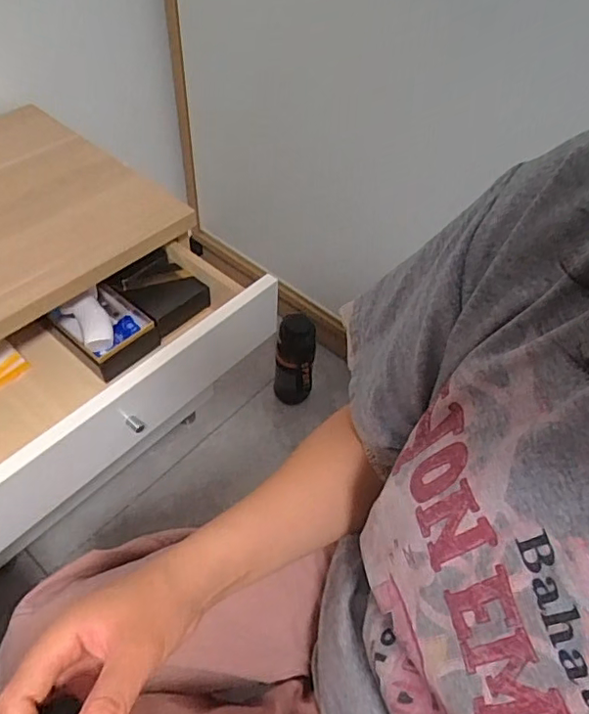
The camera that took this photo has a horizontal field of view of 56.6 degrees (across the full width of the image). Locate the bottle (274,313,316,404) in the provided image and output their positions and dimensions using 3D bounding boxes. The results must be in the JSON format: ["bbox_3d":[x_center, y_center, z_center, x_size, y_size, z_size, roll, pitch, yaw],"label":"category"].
[{"bbox_3d":[-0.002,0.021,1.132,0.076,0.224,0.079,5,51,-1],"label":"bottle"}]

